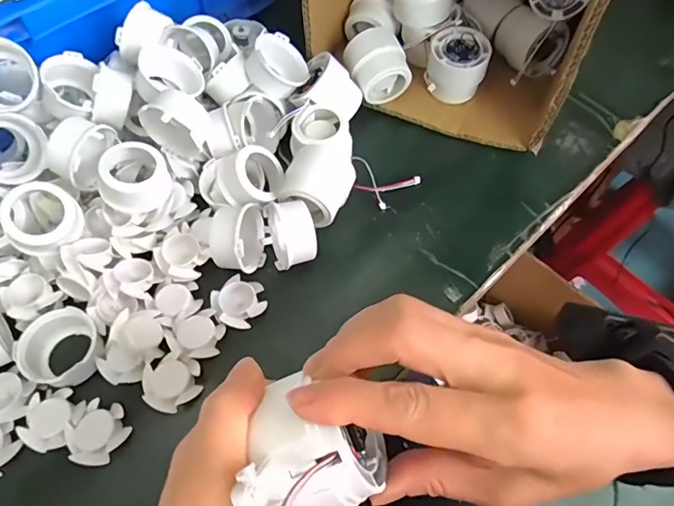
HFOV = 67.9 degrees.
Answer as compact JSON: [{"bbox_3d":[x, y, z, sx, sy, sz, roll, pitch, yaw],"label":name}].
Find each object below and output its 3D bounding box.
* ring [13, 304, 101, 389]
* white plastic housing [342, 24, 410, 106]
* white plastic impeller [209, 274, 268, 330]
[{"bbox_3d":[-0.200,0.067,0.364,0.053,0.031,0.059,-35,67,-18],"label":"ring"},{"bbox_3d":[0.035,-0.181,0.482,0.053,0.046,0.062,-18,63,-11],"label":"white plastic housing"},{"bbox_3d":[-0.075,0.038,0.388,0.038,0.011,0.037,0,61,-1],"label":"white plastic impeller"}]

